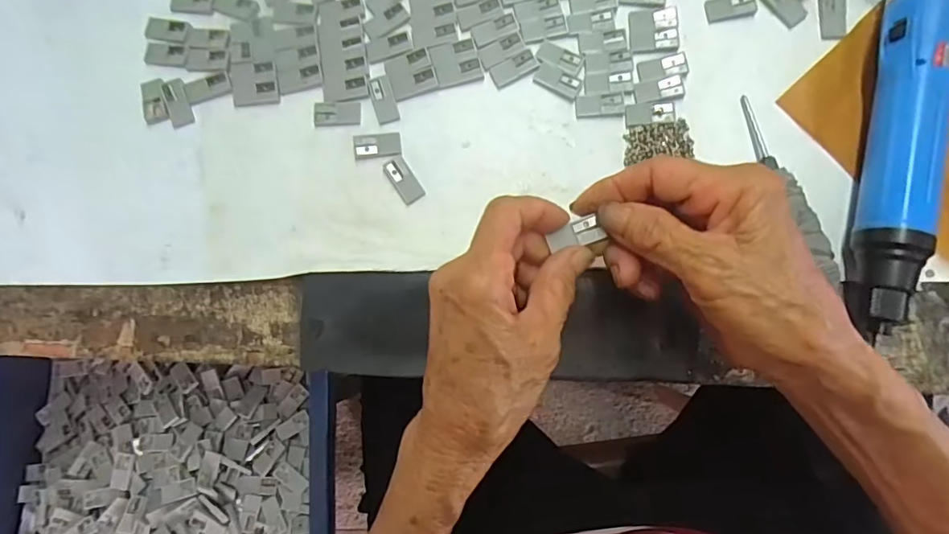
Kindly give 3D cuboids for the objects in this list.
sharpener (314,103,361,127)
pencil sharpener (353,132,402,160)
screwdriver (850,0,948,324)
[{"bbox_3d":[-0.083,-0.093,0.300,0.028,0.004,0.015,-1,81,3],"label":"sharpener"},{"bbox_3d":[-0.058,-0.073,0.295,0.028,0.004,0.015,-6,81,2],"label":"pencil sharpener"},{"bbox_3d":[0.228,-0.075,0.267,0.034,0.032,0.203,16,82,5],"label":"screwdriver"}]

